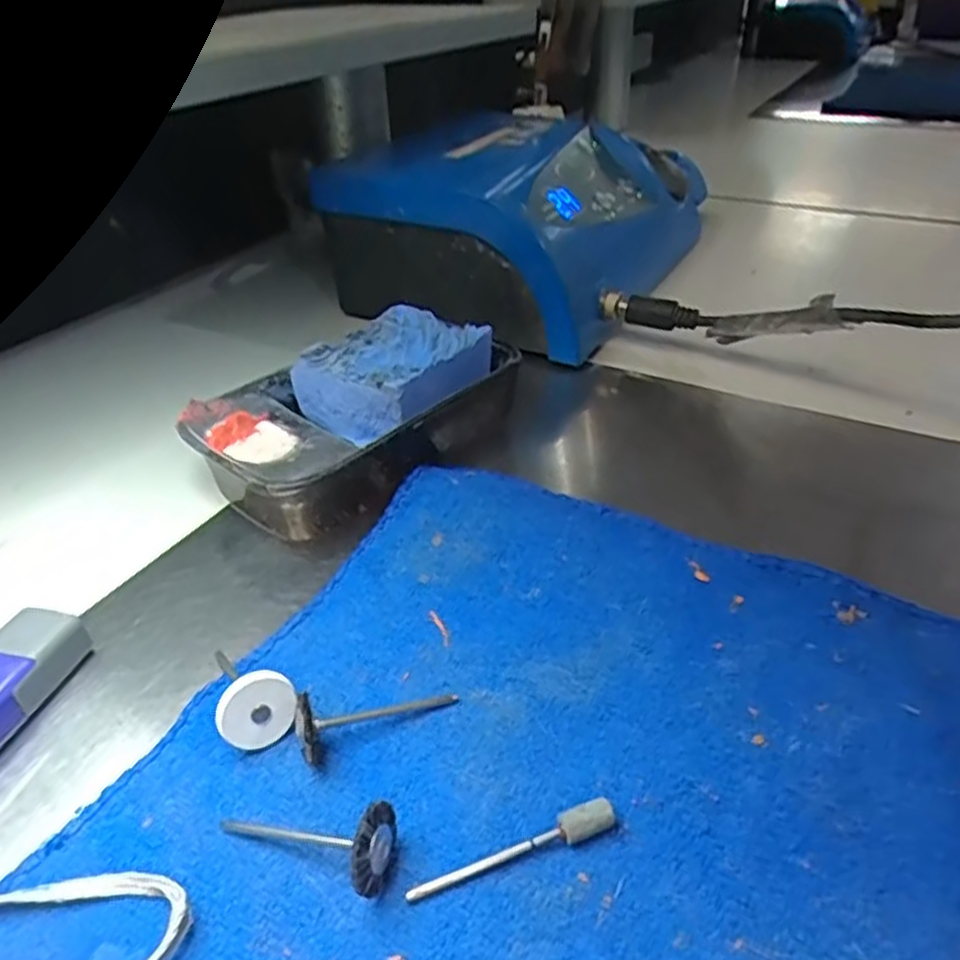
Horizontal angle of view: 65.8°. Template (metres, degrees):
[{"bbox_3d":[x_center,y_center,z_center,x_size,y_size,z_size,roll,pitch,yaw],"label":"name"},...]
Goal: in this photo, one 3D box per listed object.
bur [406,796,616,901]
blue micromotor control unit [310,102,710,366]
[{"bbox_3d":[0.007,0.082,0.164,0.048,0.008,0.006,-13,36,-14],"label":"bur"},{"bbox_3d":[0.032,-0.176,0.463,0.176,0.075,0.255,15,39,23],"label":"blue micromotor control unit"}]

